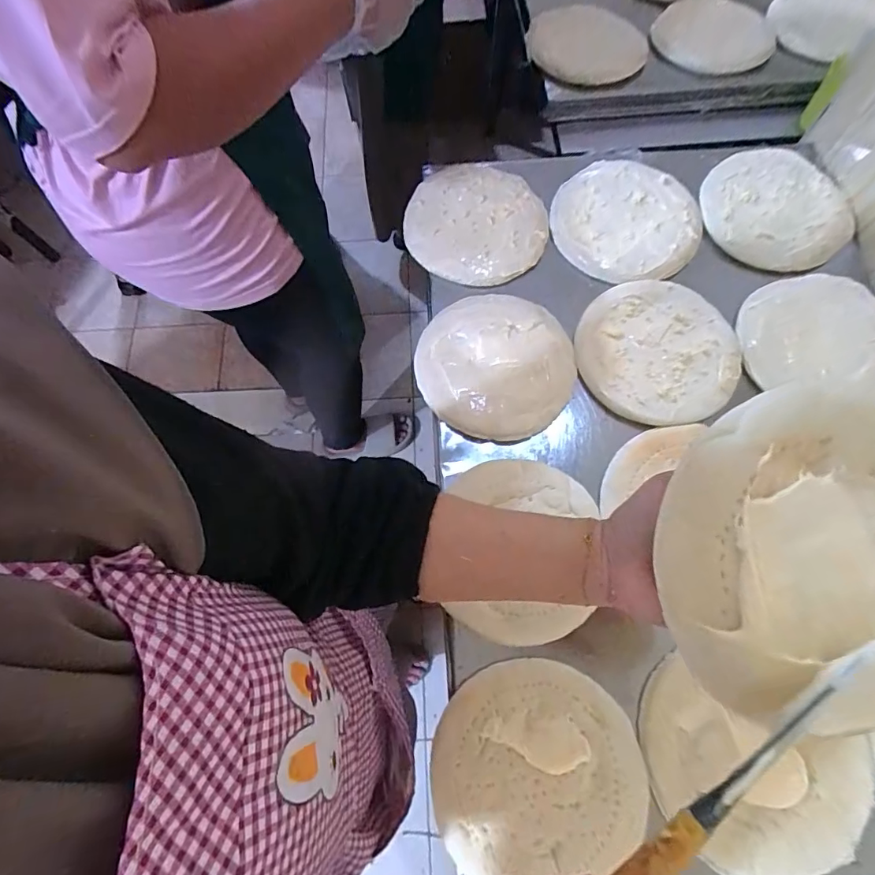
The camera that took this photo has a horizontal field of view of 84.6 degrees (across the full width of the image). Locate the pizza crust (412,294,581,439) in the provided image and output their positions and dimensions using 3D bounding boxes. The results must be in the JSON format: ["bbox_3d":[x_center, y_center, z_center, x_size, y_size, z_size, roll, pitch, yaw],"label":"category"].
[{"bbox_3d":[0.078,-0.096,0.612,0.187,0.022,0.196,0,72,1],"label":"pizza crust"}]

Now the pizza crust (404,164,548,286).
[{"bbox_3d":[0.054,-0.309,0.682,0.191,0.026,0.197,0,72,1],"label":"pizza crust"}]

